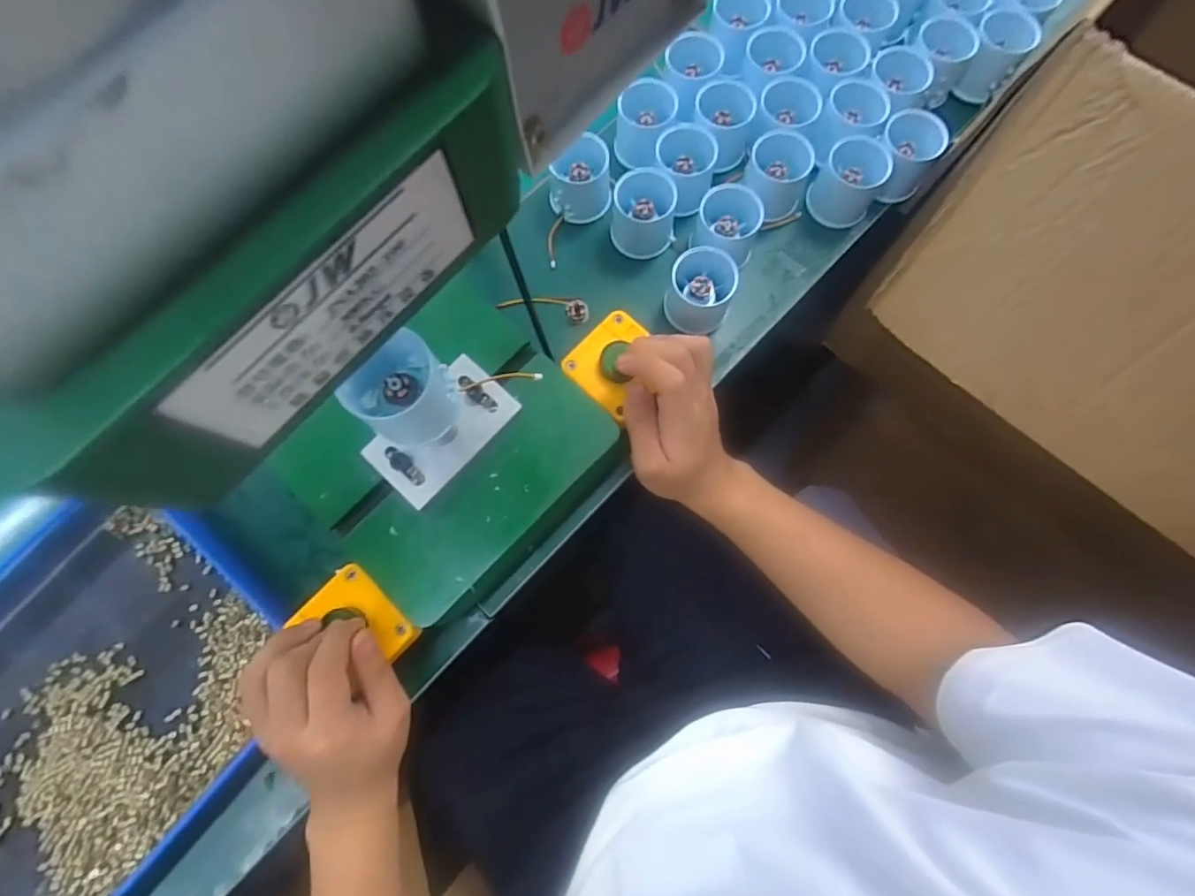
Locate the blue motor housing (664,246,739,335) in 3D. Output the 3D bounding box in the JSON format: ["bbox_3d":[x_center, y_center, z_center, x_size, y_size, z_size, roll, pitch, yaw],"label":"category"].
[{"bbox_3d":[0.086,-0.132,0.466,0.054,0.049,0.056,11,76,4],"label":"blue motor housing"}]

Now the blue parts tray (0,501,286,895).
[{"bbox_3d":[-0.388,0.197,0.396,0.265,0.038,0.317,36,79,10],"label":"blue parts tray"}]

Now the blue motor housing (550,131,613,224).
[{"bbox_3d":[-0.015,-0.232,0.489,0.052,0.053,0.042,-18,76,-3],"label":"blue motor housing"}]

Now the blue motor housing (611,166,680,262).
[{"bbox_3d":[0.041,-0.203,0.484,0.055,0.044,0.052,5,76,3],"label":"blue motor housing"}]

